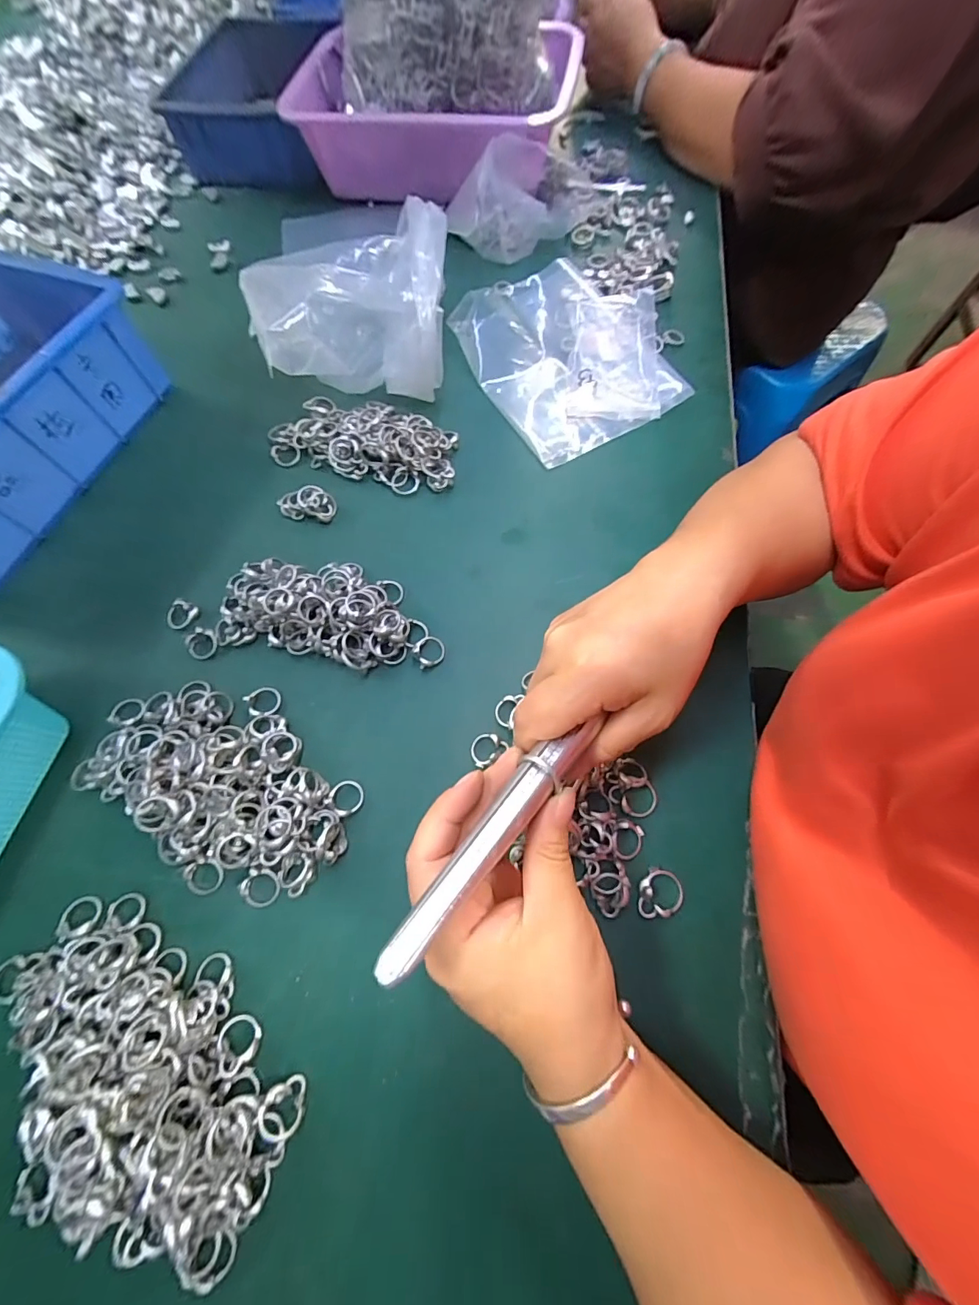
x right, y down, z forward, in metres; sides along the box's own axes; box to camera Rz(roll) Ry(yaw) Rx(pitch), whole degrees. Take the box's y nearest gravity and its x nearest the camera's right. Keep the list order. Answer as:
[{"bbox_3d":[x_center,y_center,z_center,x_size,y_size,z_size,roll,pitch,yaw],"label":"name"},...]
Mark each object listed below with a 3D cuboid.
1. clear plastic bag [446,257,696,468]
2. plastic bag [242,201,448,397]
[{"bbox_3d":[0.075,-0.286,0.431,0.171,0.036,0.213,-25,70,-9],"label":"clear plastic bag"},{"bbox_3d":[-0.106,-0.290,0.395,0.174,0.094,0.150,-18,69,-7],"label":"plastic bag"}]

